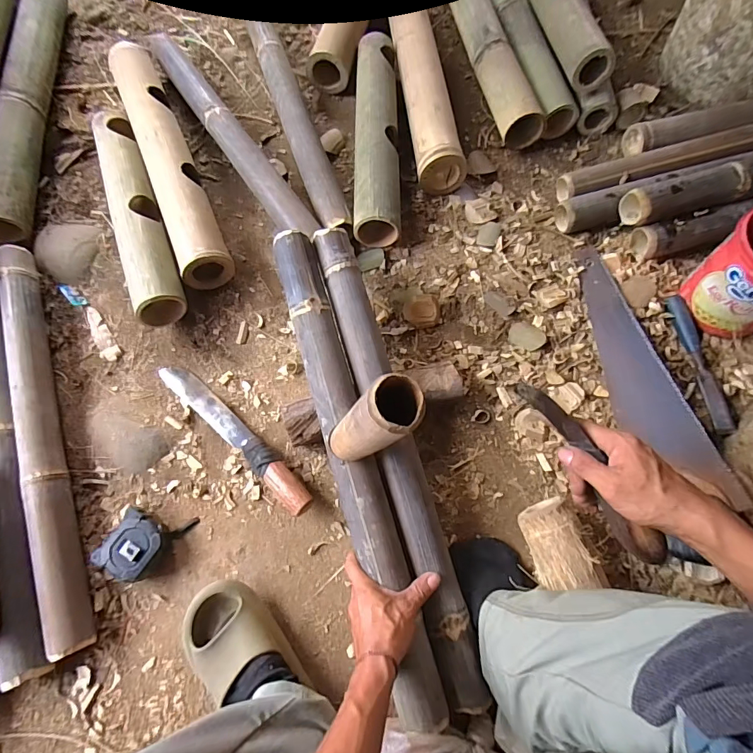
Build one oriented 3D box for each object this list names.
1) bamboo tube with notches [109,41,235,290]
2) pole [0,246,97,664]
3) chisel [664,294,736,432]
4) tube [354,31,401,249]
[{"bbox_3d":[-0.392,-0.414,0.788,0.083,0.088,0.575,-23,72,-6],"label":"bamboo tube with notches"},{"bbox_3d":[-0.525,0.071,0.651,0.054,0.053,0.665,-21,72,-5],"label":"pole"},{"bbox_3d":[0.507,-0.025,0.656,0.030,0.022,0.228,-8,71,-1],"label":"chisel"},{"bbox_3d":[0.000,-0.462,0.793,0.080,0.080,0.467,-1,71,2],"label":"tube"}]

